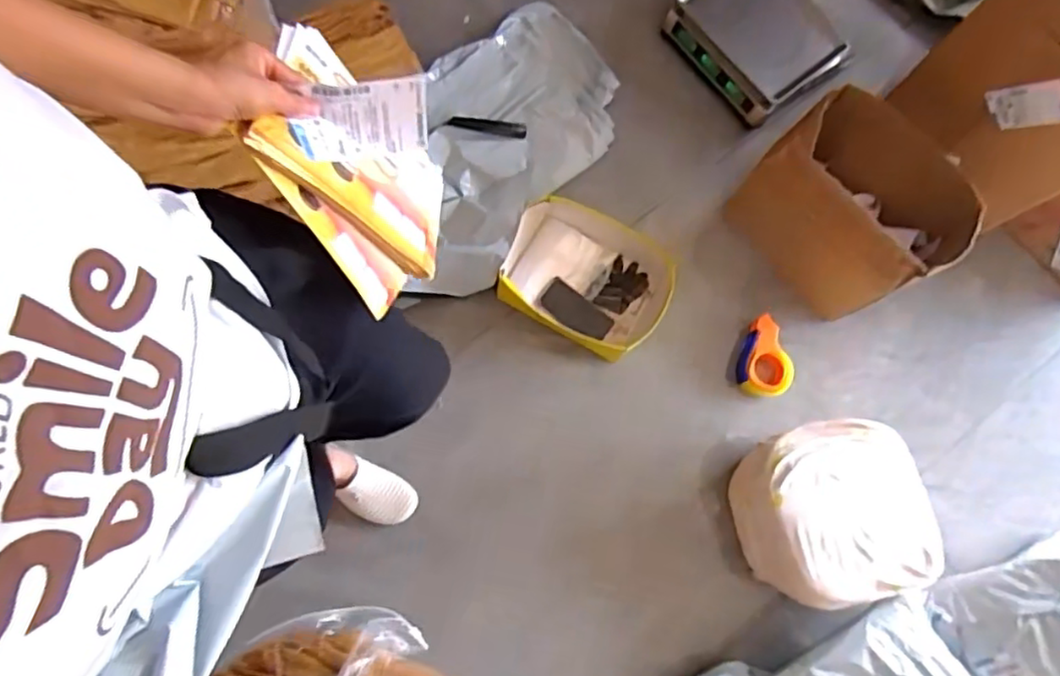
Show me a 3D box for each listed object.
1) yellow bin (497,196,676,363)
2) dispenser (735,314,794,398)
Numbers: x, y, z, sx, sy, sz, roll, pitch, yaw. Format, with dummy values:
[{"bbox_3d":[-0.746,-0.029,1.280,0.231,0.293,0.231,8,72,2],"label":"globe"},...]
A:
[{"bbox_3d":[0.121,-0.126,1.391,0.338,0.131,0.278,25,78,3],"label":"yellow bin"},{"bbox_3d":[0.494,0.041,1.361,0.113,0.047,0.163,18,78,2],"label":"dispenser"}]

